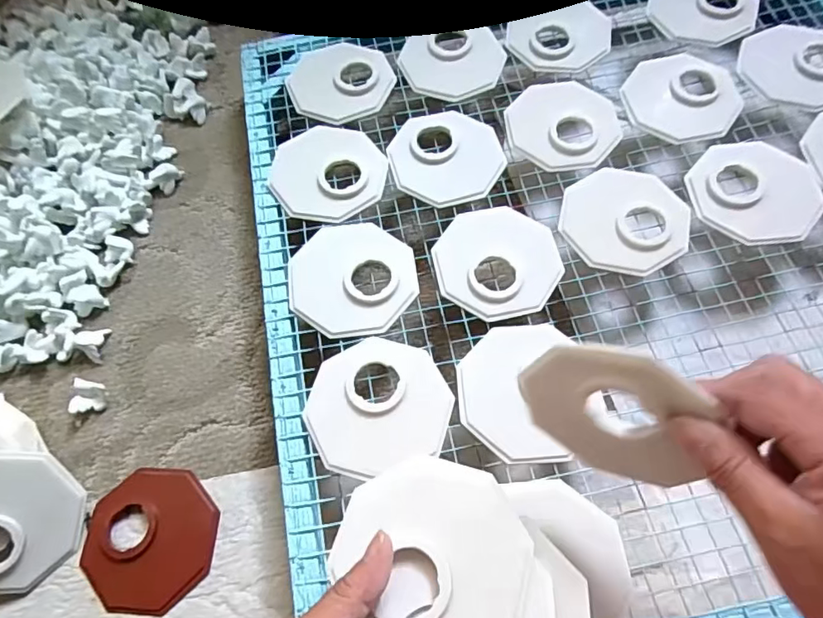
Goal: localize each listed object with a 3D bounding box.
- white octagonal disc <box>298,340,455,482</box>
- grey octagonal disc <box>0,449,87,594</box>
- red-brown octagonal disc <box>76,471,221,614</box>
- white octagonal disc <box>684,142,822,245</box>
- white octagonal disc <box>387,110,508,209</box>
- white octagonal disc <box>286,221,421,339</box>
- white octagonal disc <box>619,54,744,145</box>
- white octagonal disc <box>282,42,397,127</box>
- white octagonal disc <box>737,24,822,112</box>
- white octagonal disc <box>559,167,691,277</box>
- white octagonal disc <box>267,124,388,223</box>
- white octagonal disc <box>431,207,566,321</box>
[{"bbox_3d":[-0.024,0.067,0.389,0.100,0.008,0.095,-17,65,-5],"label":"white octagonal disc"},{"bbox_3d":[-0.304,0.159,0.402,0.101,0.014,0.100,-43,103,-13],"label":"grey octagonal disc"},{"bbox_3d":[-0.202,0.177,0.416,0.100,0.007,0.101,1,65,4],"label":"red-brown octagonal disc"},{"bbox_3d":[0.285,-0.099,0.446,0.099,0.009,0.094,36,72,18],"label":"white octagonal disc"},{"bbox_3d":[0.031,-0.140,0.485,0.100,0.007,0.102,-13,65,-3],"label":"white octagonal disc"},{"bbox_3d":[-0.048,-0.026,0.433,0.100,0.008,0.099,32,71,16],"label":"white octagonal disc"},{"bbox_3d":[0.252,-0.196,0.496,0.106,0.014,0.099,-13,65,-3],"label":"white octagonal disc"},{"bbox_3d":[-0.072,-0.227,0.526,0.100,0.007,0.100,-24,66,-8],"label":"white octagonal disc"},{"bbox_3d":[0.364,-0.229,0.500,0.096,0.012,0.096,-24,66,-8],"label":"white octagonal disc"},{"bbox_3d":[0.177,-0.076,0.446,0.099,0.005,0.099,-30,67,-10],"label":"white octagonal disc"},{"bbox_3d":[-0.075,-0.125,0.481,0.102,0.007,0.105,0,65,3],"label":"white octagonal disc"},{"bbox_3d":[0.070,-0.040,0.436,0.099,0.005,0.098,27,70,15],"label":"white octagonal disc"}]

